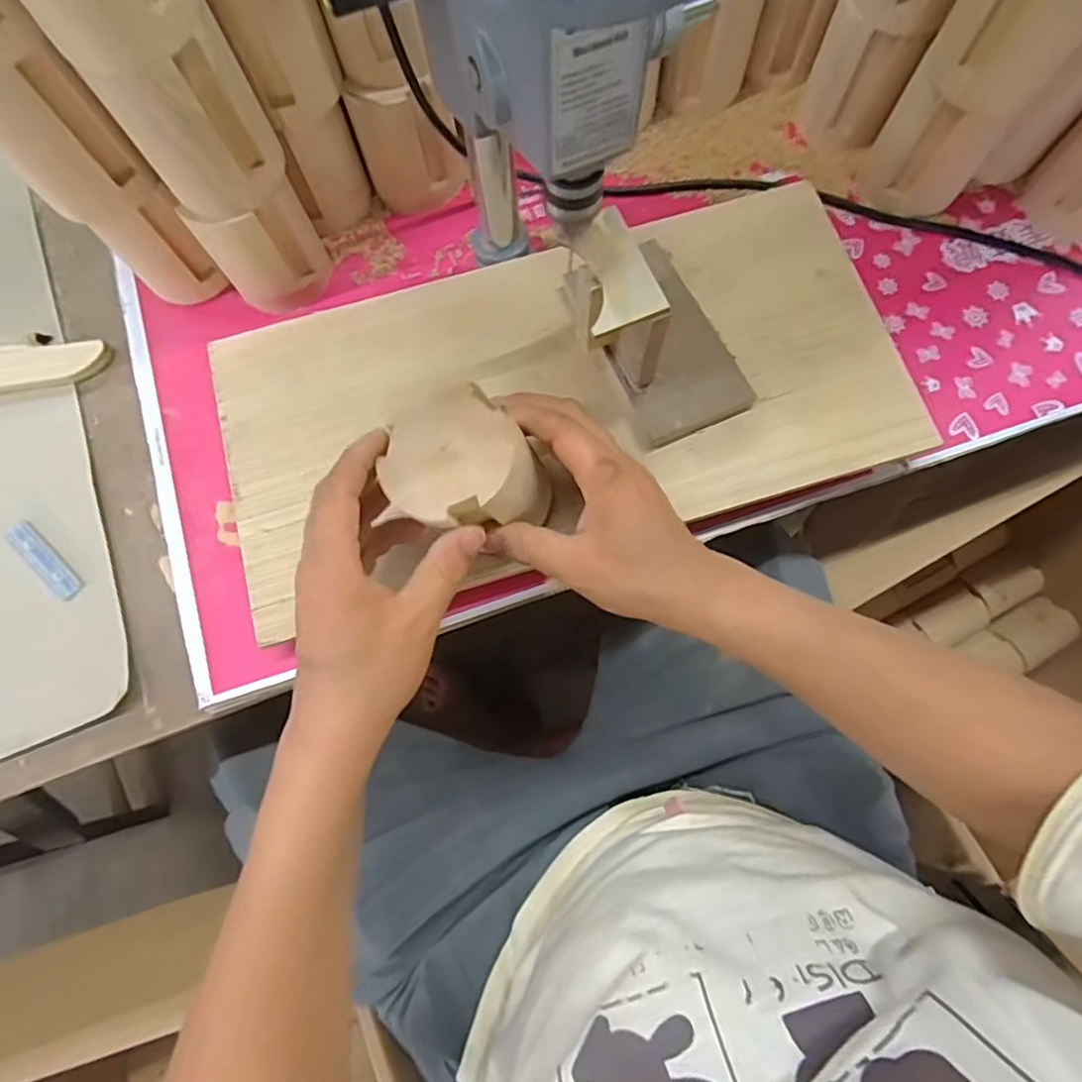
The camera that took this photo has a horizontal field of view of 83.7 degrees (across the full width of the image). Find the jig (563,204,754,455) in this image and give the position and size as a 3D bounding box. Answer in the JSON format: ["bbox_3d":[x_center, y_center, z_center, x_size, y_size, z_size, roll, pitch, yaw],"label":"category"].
[{"bbox_3d":[0.077,-0.152,0.404,0.107,0.101,0.146,-23,77,-4],"label":"jig"}]

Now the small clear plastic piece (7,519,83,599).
[{"bbox_3d":[-0.380,0.014,0.461,0.077,0.004,0.020,42,81,10],"label":"small clear plastic piece"}]

